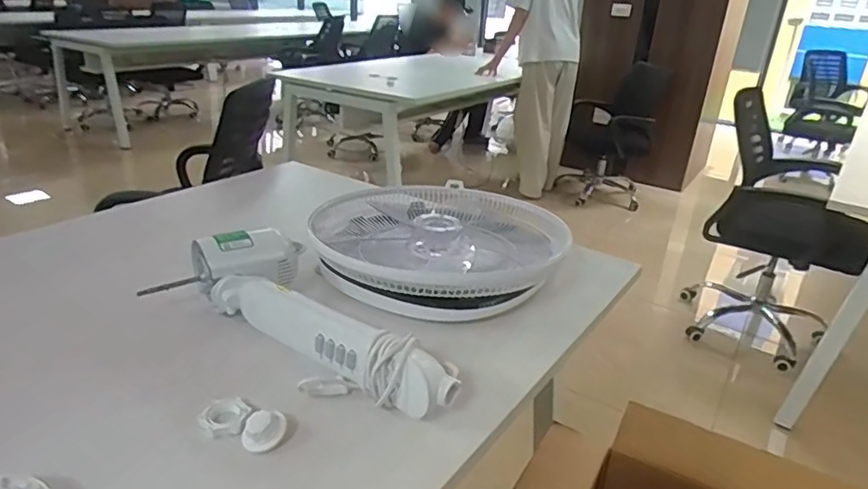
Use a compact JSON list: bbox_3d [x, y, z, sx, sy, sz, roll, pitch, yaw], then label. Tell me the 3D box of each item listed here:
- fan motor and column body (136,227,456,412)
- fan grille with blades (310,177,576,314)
[{"bbox_3d":[-0.162,0.088,0.776,0.481,0.091,0.188,18,29,29],"label":"fan motor and column body"},{"bbox_3d":[0.019,0.002,0.997,0.379,0.107,0.424,-18,32,-38],"label":"fan grille with blades"}]

